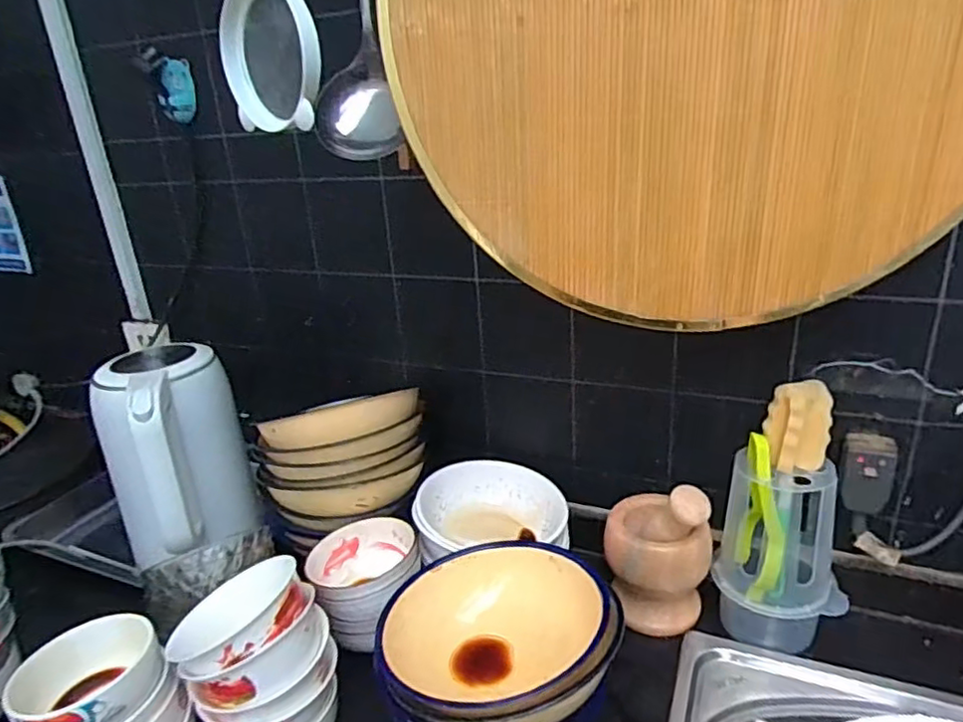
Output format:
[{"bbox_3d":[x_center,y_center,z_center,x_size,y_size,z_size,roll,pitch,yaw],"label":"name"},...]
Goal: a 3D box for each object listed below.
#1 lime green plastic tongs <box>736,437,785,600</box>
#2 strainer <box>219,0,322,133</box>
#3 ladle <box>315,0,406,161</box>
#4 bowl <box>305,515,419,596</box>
[{"bbox_3d":[0.265,0.148,0.605,0.038,0.150,0.046,6,24,23],"label":"lime green plastic tongs"},{"bbox_3d":[-0.189,-0.303,0.549,0.045,0.196,0.125,-19,27,-32],"label":"strainer"},{"bbox_3d":[-0.108,-0.313,0.484,0.067,0.299,0.076,-5,22,-1],"label":"ladle"},{"bbox_3d":[-0.118,0.210,0.650,0.110,0.052,0.099,-11,23,-16],"label":"bowl"}]

